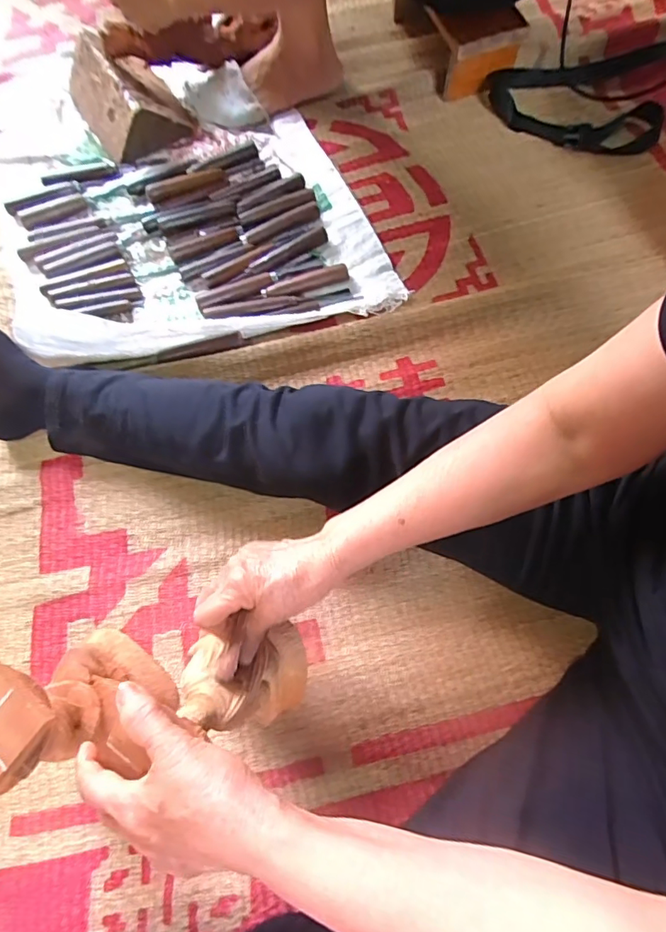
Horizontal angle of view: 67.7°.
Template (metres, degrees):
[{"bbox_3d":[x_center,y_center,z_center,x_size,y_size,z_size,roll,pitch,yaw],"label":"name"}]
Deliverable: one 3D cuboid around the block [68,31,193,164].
[{"bbox_3d":[-0.309,-0.557,0.736,0.139,0.071,0.198,-30,72,-9],"label":"block"}]

